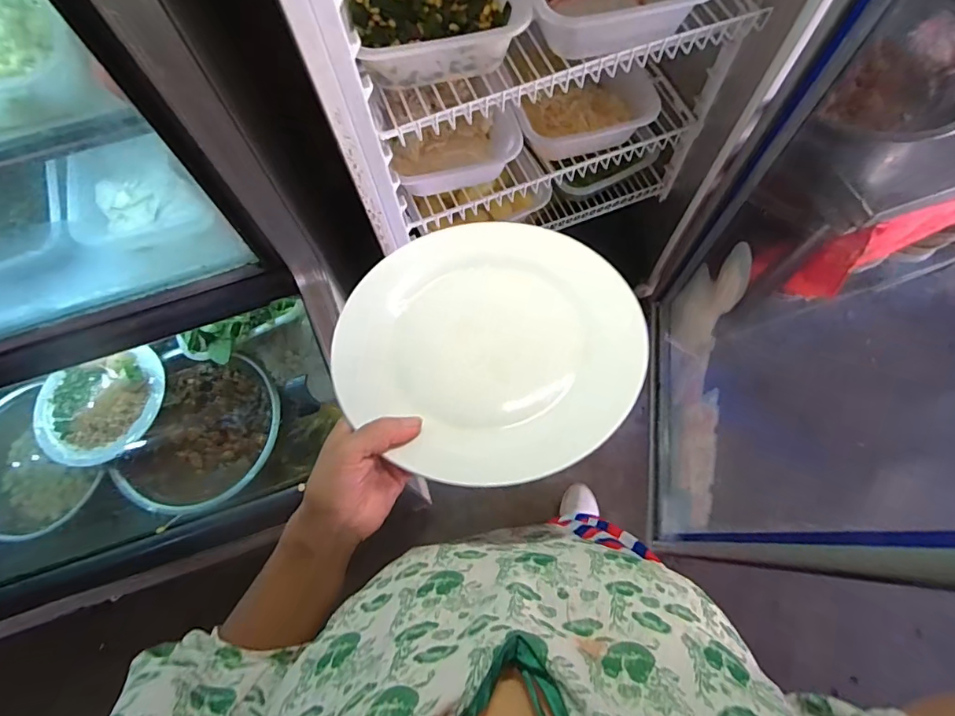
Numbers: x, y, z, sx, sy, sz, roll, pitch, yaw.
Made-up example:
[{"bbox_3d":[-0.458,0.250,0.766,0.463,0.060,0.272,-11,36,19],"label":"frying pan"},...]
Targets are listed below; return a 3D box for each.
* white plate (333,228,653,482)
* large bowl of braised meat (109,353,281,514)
[{"bbox_3d":[0.006,-0.021,0.399,0.235,0.029,0.244,0,56,0],"label":"white plate"},{"bbox_3d":[-0.526,0.139,0.952,0.253,0.104,0.322,14,71,7],"label":"large bowl of braised meat"}]

